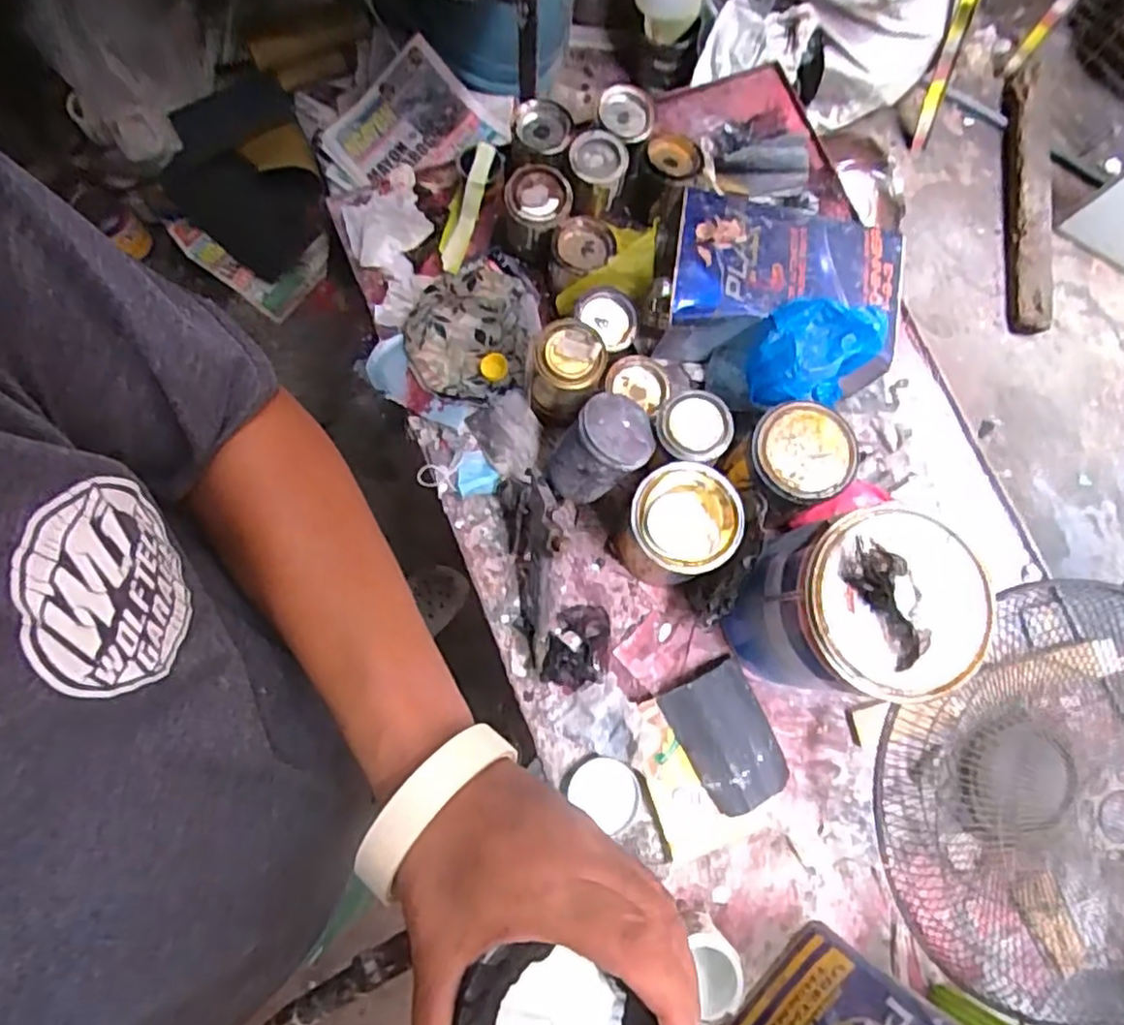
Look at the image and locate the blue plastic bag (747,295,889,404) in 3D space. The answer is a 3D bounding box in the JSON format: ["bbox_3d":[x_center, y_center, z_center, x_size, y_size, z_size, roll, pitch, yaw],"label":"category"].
[{"bbox_3d":[0.252,-0.155,0.694,0.114,0.085,0.100,19,79,3],"label":"blue plastic bag"}]

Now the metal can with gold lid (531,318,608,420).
[{"bbox_3d":[0.007,-0.146,0.721,0.069,0.112,0.071,0,79,-1],"label":"metal can with gold lid"}]

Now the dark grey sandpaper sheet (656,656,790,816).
[{"bbox_3d":[0.174,0.236,0.712,0.093,0.027,0.137,-28,80,-6],"label":"dark grey sandpaper sheet"}]

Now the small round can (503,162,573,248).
[{"bbox_3d":[-0.028,-0.344,0.782,0.077,0.074,0.077,0,79,-1],"label":"small round can"}]

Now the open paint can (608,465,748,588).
[{"bbox_3d":[0.115,0.017,0.702,0.106,0.137,0.103,0,79,-1],"label":"open paint can"}]

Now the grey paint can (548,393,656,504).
[{"bbox_3d":[0.035,-0.060,0.700,0.081,0.120,0.078,34,56,-8],"label":"grey paint can"}]

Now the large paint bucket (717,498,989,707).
[{"bbox_3d":[0.264,0.087,0.645,0.168,0.200,0.163,13,79,2],"label":"large paint bucket"}]

